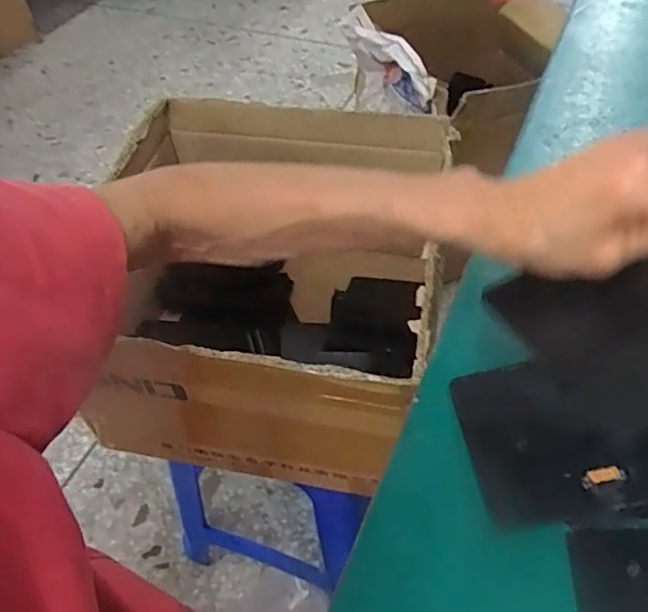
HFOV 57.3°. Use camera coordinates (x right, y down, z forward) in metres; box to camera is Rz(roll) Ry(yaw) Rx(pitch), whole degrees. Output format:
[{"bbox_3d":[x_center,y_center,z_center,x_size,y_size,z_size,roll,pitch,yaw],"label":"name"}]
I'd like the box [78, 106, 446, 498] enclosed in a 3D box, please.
[{"bbox_3d":[-0.069,-0.028,0.708,0.369,0.255,0.389,7,50,9],"label":"box"}]

